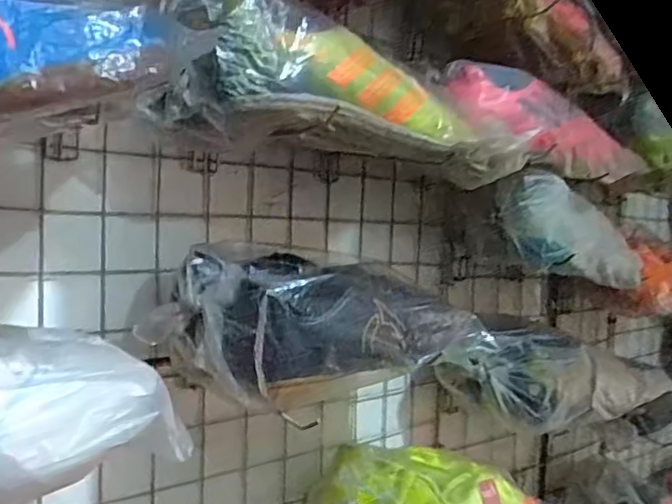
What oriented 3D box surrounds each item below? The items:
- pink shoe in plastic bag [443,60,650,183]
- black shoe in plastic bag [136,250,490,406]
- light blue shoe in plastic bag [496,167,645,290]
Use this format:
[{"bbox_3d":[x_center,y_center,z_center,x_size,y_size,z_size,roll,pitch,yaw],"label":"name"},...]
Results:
[{"bbox_3d":[0.236,-0.129,0.688,0.277,0.078,0.072,17,-4,-30],"label":"pink shoe in plastic bag"},{"bbox_3d":[-0.010,0.058,0.554,0.283,0.103,0.096,2,3,-31],"label":"black shoe in plastic bag"},{"bbox_3d":[0.278,-0.010,0.741,0.243,0.092,0.057,22,-8,-34],"label":"light blue shoe in plastic bag"}]

